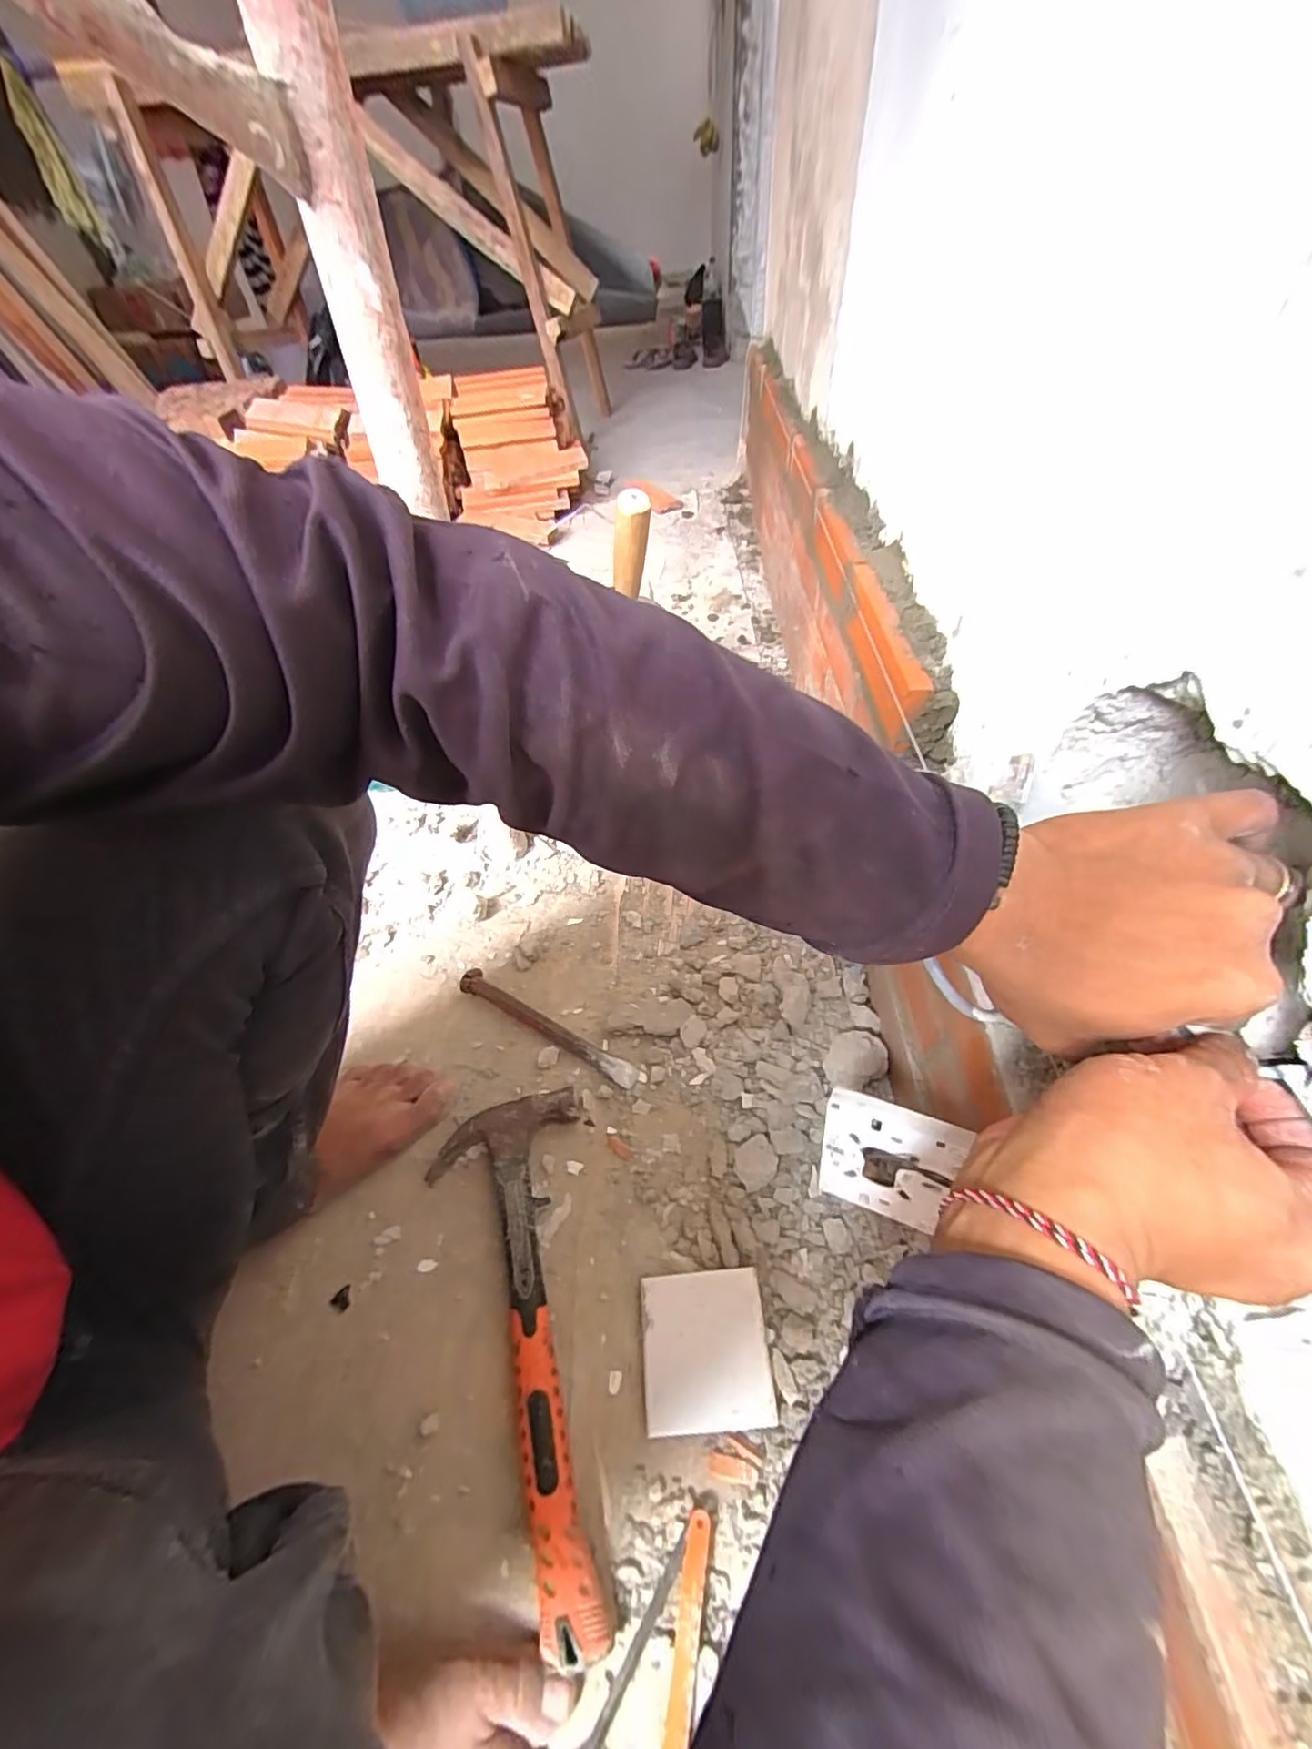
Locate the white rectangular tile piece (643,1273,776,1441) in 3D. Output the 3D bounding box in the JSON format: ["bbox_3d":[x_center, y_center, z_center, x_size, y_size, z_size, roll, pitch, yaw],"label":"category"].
[{"bbox_3d":[0.034,0.326,0.408,0.084,0.015,0.085,-6,48,1],"label":"white rectangular tile piece"}]

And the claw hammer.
[{"bbox_3d":[-0.099,0.316,0.418,0.117,0.034,0.304,-12,48,-4],"label":"claw hammer"}]

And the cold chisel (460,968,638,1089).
[{"bbox_3d":[-0.107,0.146,0.574,0.203,0.024,0.022,22,54,24],"label":"cold chisel"}]

